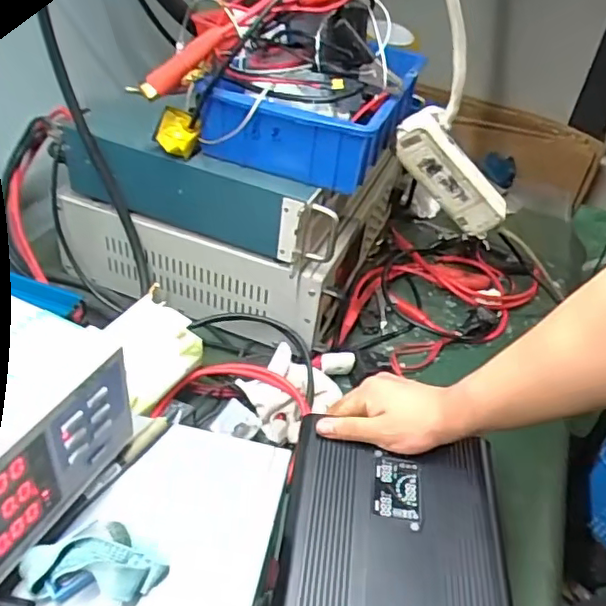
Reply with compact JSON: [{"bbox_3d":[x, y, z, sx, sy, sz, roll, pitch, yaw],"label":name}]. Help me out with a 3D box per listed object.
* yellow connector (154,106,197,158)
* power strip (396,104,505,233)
[{"bbox_3d":[-0.141,-0.191,0.669,0.049,0.044,0.037,-3,41,-13],"label":"yellow connector"},{"bbox_3d":[0.184,-0.161,0.738,0.179,0.071,0.050,46,36,-20],"label":"power strip"}]

